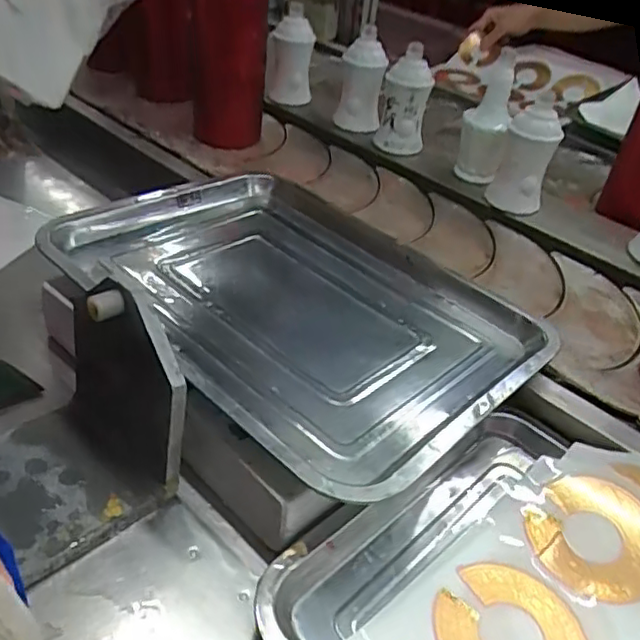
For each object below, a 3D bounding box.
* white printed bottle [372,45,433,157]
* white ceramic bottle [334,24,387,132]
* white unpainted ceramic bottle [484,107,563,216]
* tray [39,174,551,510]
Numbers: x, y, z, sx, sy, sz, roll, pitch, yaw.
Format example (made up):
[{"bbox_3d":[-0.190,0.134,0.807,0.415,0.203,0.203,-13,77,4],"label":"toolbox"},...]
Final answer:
[{"bbox_3d":[0.099,-0.253,0.747,0.060,0.119,0.057,8,39,0],"label":"white printed bottle"},{"bbox_3d":[0.053,-0.296,0.789,0.056,0.122,0.049,5,39,-4],"label":"white ceramic bottle"},{"bbox_3d":[0.218,-0.169,0.677,0.052,0.116,0.047,13,39,6],"label":"white unpainted ceramic bottle"},{"bbox_3d":[-0.022,-0.019,0.485,0.332,0.038,0.275,33,39,32],"label":"tray"}]

